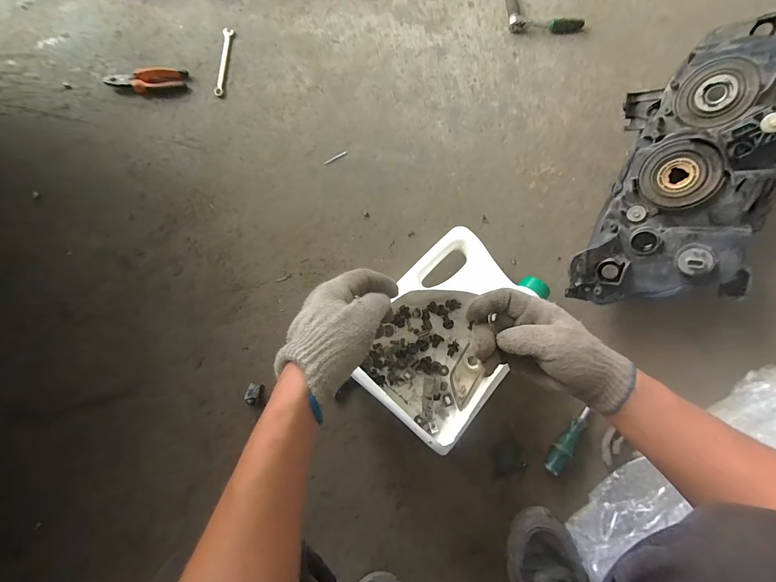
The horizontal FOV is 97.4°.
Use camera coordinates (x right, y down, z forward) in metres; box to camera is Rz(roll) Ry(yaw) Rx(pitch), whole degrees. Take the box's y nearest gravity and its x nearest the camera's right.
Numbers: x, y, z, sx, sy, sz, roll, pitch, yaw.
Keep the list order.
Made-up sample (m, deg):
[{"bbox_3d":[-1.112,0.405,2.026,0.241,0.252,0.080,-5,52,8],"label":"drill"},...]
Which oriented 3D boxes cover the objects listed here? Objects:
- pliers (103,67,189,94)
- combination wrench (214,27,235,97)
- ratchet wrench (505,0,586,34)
[{"bbox_3d":[-0.480,-0.420,0.679,0.159,0.021,0.046,-5,79,0],"label":"pliers"},{"bbox_3d":[-0.331,-0.466,0.690,0.022,0.005,0.158,1,79,1],"label":"combination wrench"},{"bbox_3d":[0.314,-0.632,0.701,0.153,0.024,0.224,-1,79,1],"label":"ratchet wrench"}]

